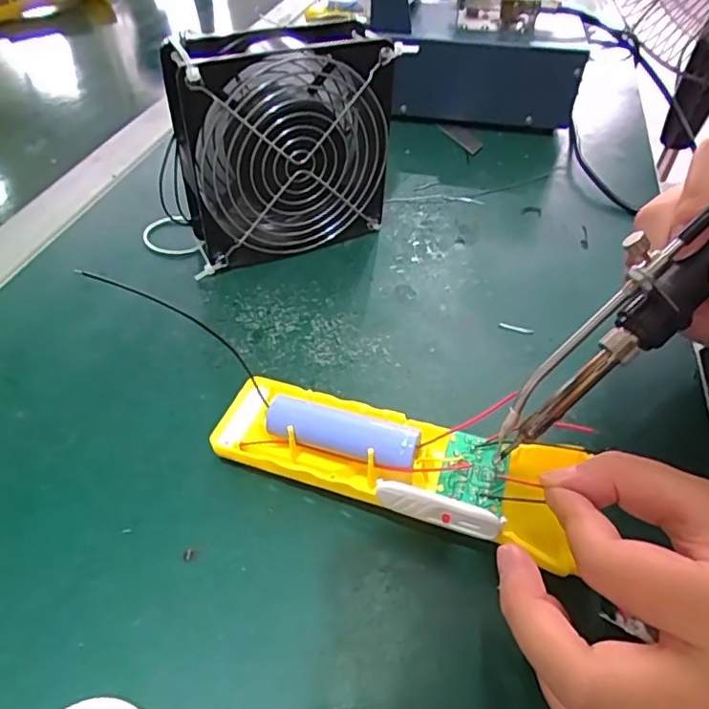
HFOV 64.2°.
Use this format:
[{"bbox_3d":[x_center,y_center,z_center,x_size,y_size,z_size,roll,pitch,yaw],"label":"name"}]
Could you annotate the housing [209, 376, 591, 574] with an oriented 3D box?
[{"bbox_3d":[0.013,0.043,0.239,0.147,0.024,0.043,14,46,19],"label":"housing"}]

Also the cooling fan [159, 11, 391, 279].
[{"bbox_3d":[-0.040,-0.121,0.338,0.123,0.122,0.044,-19,50,-20],"label":"cooling fan"}]

